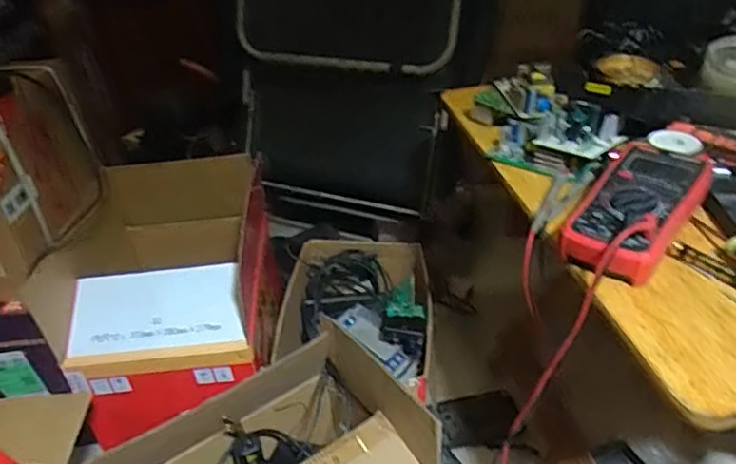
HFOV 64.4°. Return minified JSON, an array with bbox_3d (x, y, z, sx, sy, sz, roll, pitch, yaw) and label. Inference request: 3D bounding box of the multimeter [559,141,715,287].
[{"bbox_3d":[0.263,-0.024,0.575,0.089,0.046,0.197,24,44,35],"label":"multimeter"}]

